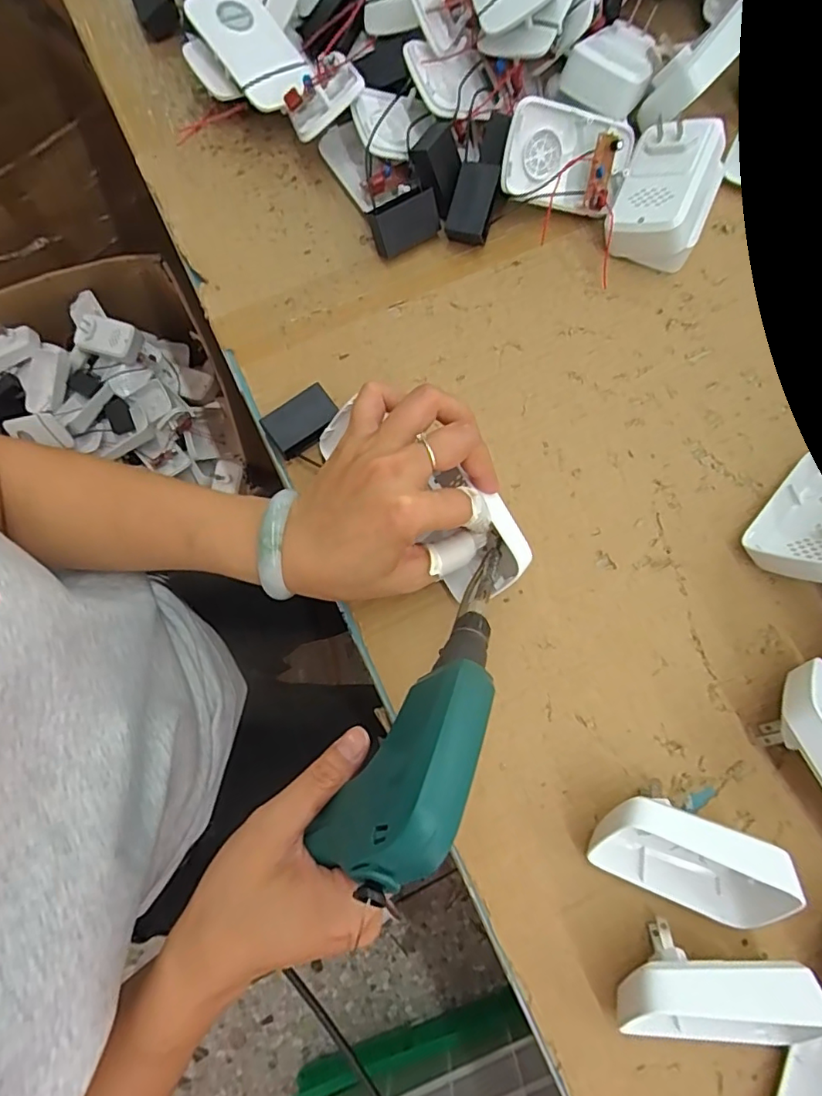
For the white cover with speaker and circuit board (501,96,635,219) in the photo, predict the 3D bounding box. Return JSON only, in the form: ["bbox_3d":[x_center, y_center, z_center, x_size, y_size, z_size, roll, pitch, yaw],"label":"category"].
[{"bbox_3d":[0.112,-0.279,0.387,0.092,0.022,0.059,1,117,-17],"label":"white cover with speaker and circuit board"}]

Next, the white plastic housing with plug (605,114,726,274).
[{"bbox_3d":[0.185,-0.252,0.394,0.063,0.048,0.090,16,85,32],"label":"white plastic housing with plug"}]

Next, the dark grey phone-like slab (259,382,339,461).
[{"bbox_3d":[-0.074,-0.085,0.367,0.048,0.019,0.033,-36,80,-8],"label":"dark grey phone-like slab"}]

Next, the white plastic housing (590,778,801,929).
[{"bbox_3d":[0.150,0.169,0.295,0.102,0.054,0.051,23,78,4],"label":"white plastic housing"}]

